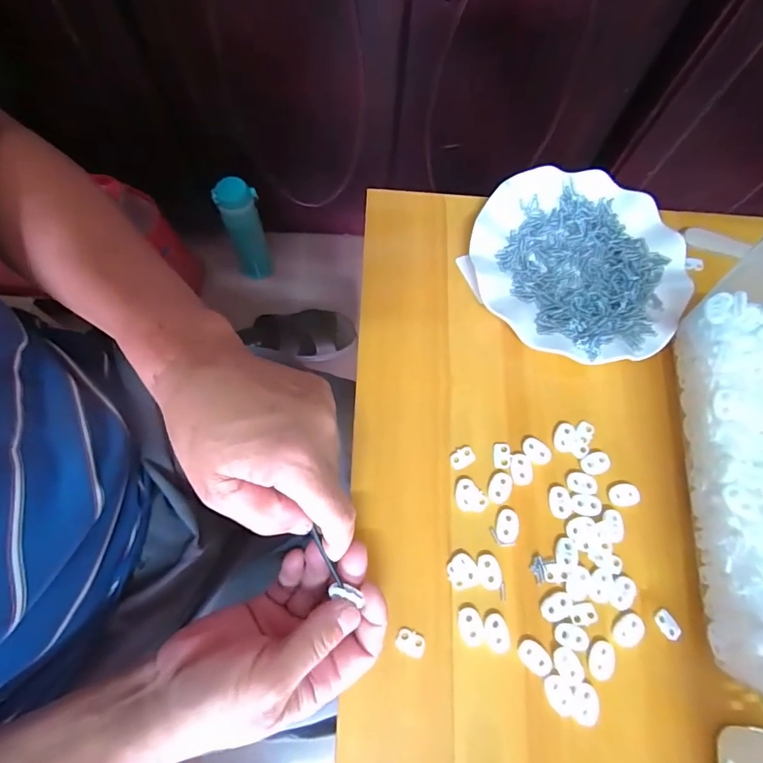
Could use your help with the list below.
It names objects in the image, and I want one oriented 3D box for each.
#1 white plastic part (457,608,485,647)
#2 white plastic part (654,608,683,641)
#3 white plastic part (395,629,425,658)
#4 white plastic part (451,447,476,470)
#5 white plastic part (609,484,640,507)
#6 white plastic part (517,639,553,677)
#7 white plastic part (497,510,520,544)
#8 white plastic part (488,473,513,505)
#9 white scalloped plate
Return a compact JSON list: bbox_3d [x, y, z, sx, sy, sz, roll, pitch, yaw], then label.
[{"bbox_3d":[0.061,0.167,0.311,0.017,0.004,0.023,-9,72,-7],"label":"white plastic part"},{"bbox_3d":[0.202,0.171,0.322,0.012,0.004,0.019,-28,75,-12],"label":"white plastic part"},{"bbox_3d":[0.020,0.176,0.308,0.019,0.004,0.014,22,71,4],"label":"white plastic part"},{"bbox_3d":[0.062,0.058,0.348,0.020,0.004,0.013,-35,77,-14],"label":"white plastic part"},{"bbox_3d":[0.183,0.086,0.345,0.022,0.004,0.016,-8,72,-6],"label":"white plastic part"},{"bbox_3d":[0.104,0.186,0.307,0.024,0.004,0.016,37,73,8],"label":"white plastic part"},{"bbox_3d":[0.092,0.106,0.333,0.016,0.004,0.023,10,71,-1],"label":"white plastic part"},{"bbox_3d":[0.089,0.079,0.342,0.016,0.004,0.023,23,71,4],"label":"white plastic part"},{"bbox_3d":[0.171,-0.104,0.397,0.178,0.018,0.178,1,71,-4],"label":"white scalloped plate"}]

